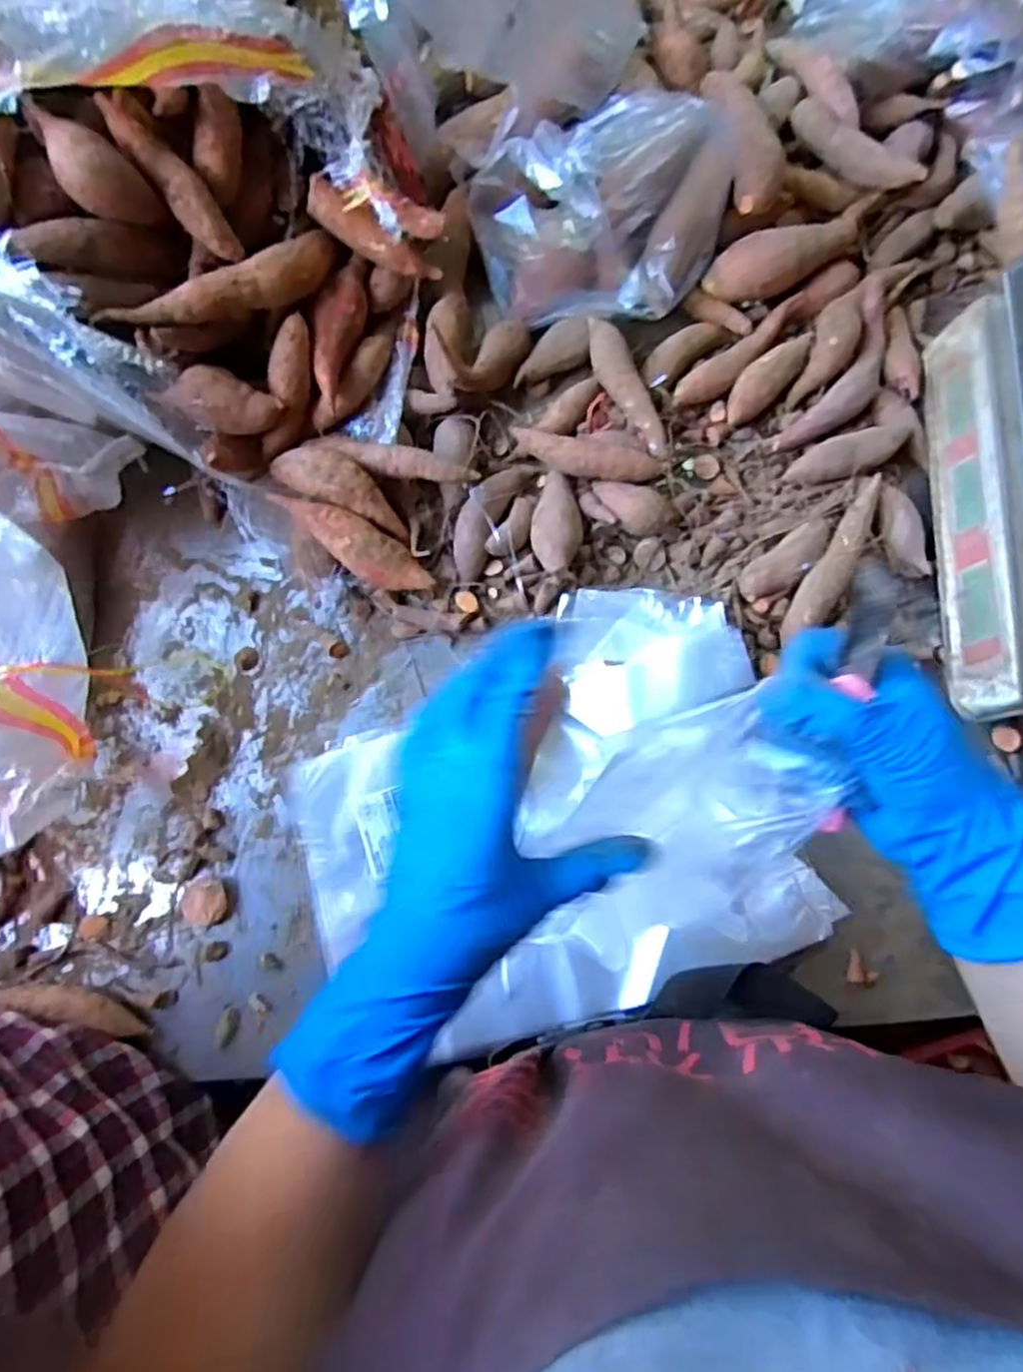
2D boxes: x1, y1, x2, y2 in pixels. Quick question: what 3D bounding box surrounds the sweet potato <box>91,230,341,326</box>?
[{"bbox_3d":[-0.192,-0.280,0.500,0.173,0.030,0.038,-34,80,-22],"label":"sweet potato"}]

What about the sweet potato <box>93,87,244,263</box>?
[{"bbox_3d":[-0.223,-0.335,0.471,0.027,0.023,0.112,-40,108,-6],"label":"sweet potato"}]

